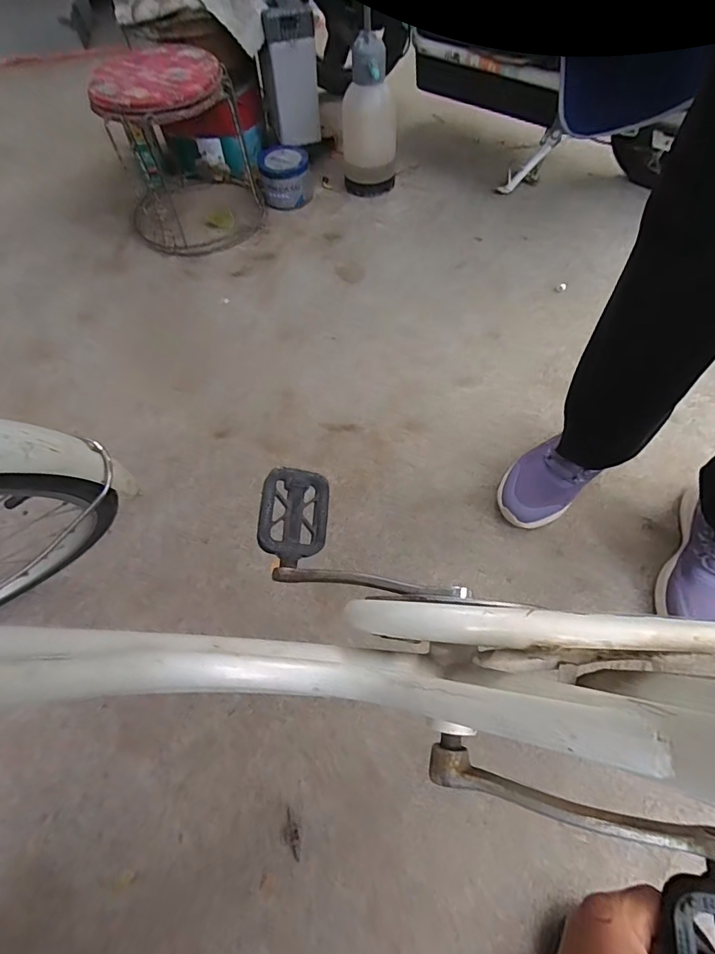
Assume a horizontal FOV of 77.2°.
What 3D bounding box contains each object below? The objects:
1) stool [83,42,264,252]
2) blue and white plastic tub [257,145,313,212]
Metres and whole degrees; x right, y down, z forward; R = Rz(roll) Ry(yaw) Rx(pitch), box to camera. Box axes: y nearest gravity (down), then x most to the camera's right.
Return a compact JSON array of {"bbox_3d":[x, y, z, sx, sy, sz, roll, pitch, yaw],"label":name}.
[{"bbox_3d":[-0.402,-0.741,1.015,0.291,0.296,0.352,-18,62,-7],"label":"stool"},{"bbox_3d":[-0.183,-0.753,1.118,0.130,0.094,0.126,-1,61,2],"label":"blue and white plastic tub"}]

